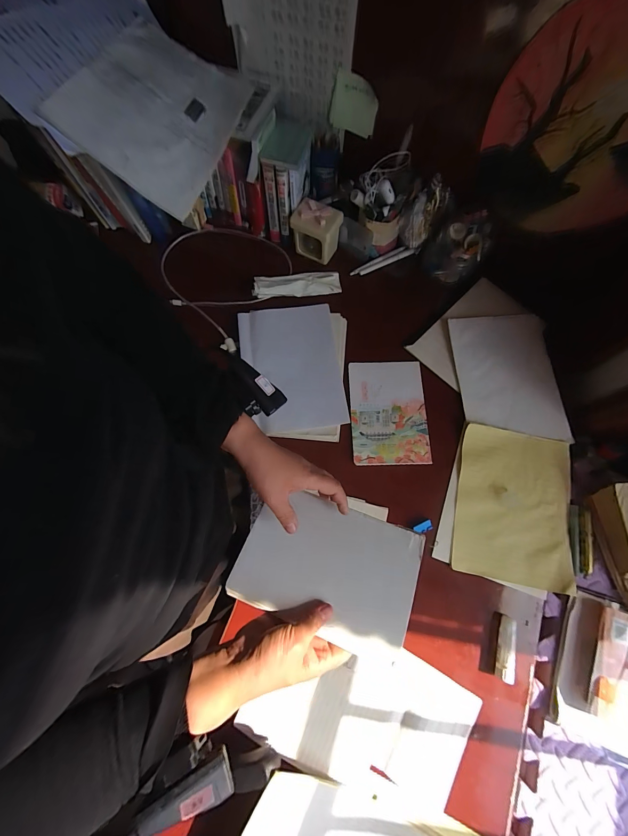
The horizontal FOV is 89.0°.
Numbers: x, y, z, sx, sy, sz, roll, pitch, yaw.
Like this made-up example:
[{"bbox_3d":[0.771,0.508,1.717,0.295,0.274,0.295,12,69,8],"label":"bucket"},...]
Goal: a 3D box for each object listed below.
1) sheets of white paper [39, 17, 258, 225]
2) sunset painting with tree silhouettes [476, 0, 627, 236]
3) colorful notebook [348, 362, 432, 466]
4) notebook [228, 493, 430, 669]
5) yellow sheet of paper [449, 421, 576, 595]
[{"bbox_3d":[-0.238,-0.485,0.501,0.197,0.046,0.300,27,71,-27],"label":"sheets of white paper"},{"bbox_3d":[0.445,-0.445,0.498,0.321,0.302,0.030,17,74,6],"label":"sunset painting with tree silhouettes"},{"bbox_3d":[0.139,-0.012,0.603,0.139,0.005,0.199,-2,73,0],"label":"colorful notebook"},{"bbox_3d":[0.018,0.178,0.390,0.205,0.011,0.142,18,62,11],"label":"notebook"},{"bbox_3d":[0.344,0.145,0.545,0.184,0.012,0.250,12,74,4],"label":"yellow sheet of paper"}]

